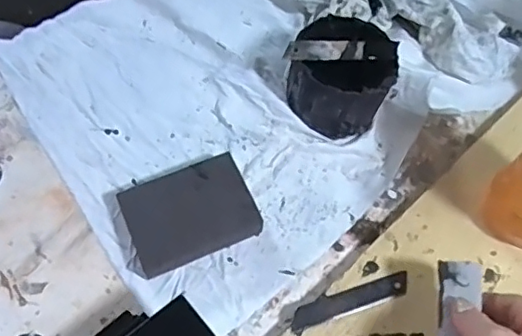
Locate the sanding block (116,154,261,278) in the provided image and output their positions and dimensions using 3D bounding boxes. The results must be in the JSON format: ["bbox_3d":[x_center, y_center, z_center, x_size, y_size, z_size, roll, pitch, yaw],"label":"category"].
[{"bbox_3d":[-0.057,0.037,0.466,0.097,0.027,0.070,-19,65,-14],"label":"sanding block"}]

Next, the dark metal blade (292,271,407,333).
[{"bbox_3d":[0.069,0.103,0.449,0.097,0.004,0.018,-16,65,-12],"label":"dark metal blade"}]

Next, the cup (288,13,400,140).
[{"bbox_3d":[0.072,-0.081,0.510,0.083,0.074,0.081,2,62,-3],"label":"cup"}]

